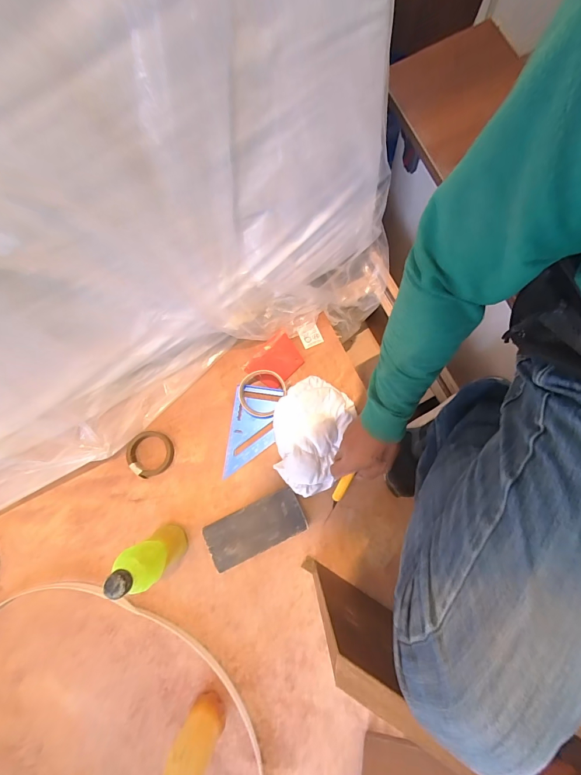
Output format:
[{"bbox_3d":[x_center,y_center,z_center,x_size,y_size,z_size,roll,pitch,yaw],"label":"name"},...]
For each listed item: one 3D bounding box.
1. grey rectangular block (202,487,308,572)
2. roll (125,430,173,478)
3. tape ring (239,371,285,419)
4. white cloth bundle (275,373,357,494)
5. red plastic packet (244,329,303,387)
[{"bbox_3d":[-0.061,0.249,0.628,0.171,0.027,0.078,-23,80,-6],"label":"grey rectangular block"},{"bbox_3d":[-0.258,0.122,0.651,0.077,0.023,0.082,0,78,-1],"label":"roll"},{"bbox_3d":[-0.054,0.012,0.650,0.081,0.044,0.087,0,78,-1],"label":"tape ring"},{"bbox_3d":[0.034,0.084,0.639,0.141,0.043,0.203,19,79,3],"label":"white cloth bundle"},{"bbox_3d":[-0.028,-0.052,0.693,0.078,0.011,0.107,43,81,7],"label":"red plastic packet"}]

